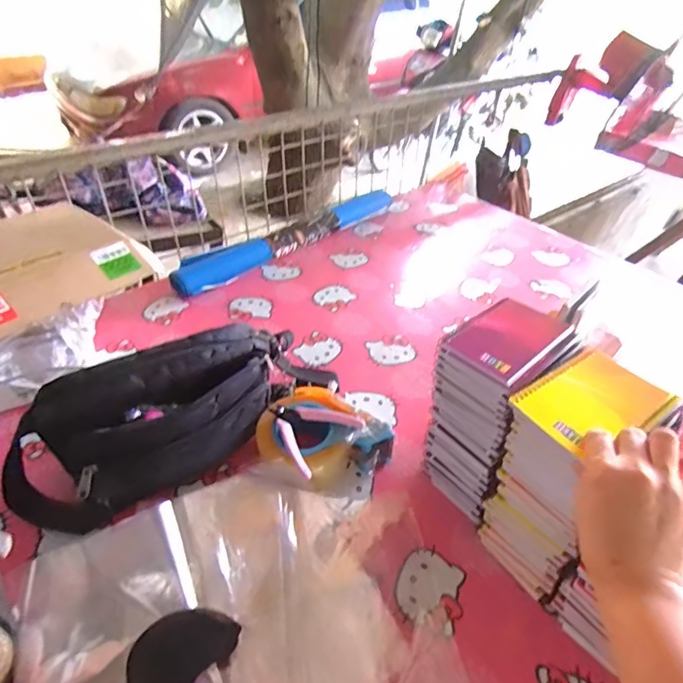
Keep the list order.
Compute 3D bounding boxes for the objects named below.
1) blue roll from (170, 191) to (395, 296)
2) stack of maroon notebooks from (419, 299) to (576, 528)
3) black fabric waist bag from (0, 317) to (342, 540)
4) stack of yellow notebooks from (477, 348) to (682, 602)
[{"bbox_3d":[-0.087,-0.245,1.051,0.083,0.049,0.628,34,48,30],"label":"blue roll"},{"bbox_3d":[0.174,0.079,0.561,0.110,0.224,0.137,34,48,30],"label":"stack of maroon notebooks"},{"bbox_3d":[-0.180,0.083,0.566,0.401,0.167,0.102,-24,48,-30],"label":"black fabric waist bag"},{"bbox_3d":[0.227,0.140,0.489,0.118,0.226,0.102,-28,50,-33],"label":"stack of yellow notebooks"}]

